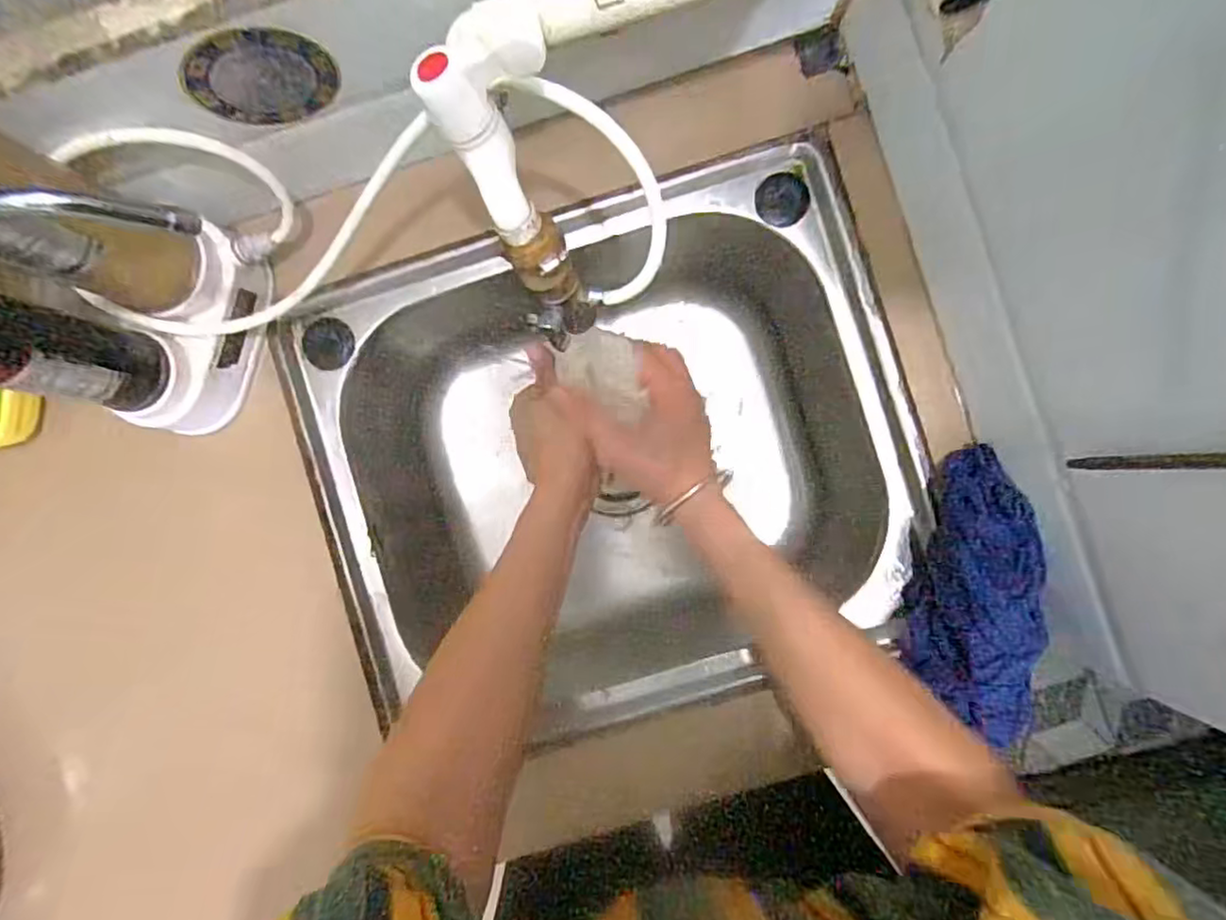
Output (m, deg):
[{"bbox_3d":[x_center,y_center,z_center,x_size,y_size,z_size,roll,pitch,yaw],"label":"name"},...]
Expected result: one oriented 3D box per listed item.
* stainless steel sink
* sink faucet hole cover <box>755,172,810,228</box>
[{"bbox_3d":[0.005,0.002,0.574,0.446,0.199,0.371,-17,90,2],"label":"stainless steel sink"},{"bbox_3d":[0.127,-0.195,0.486,0.037,0.011,0.036,-2,91,2],"label":"sink faucet hole cover"}]

